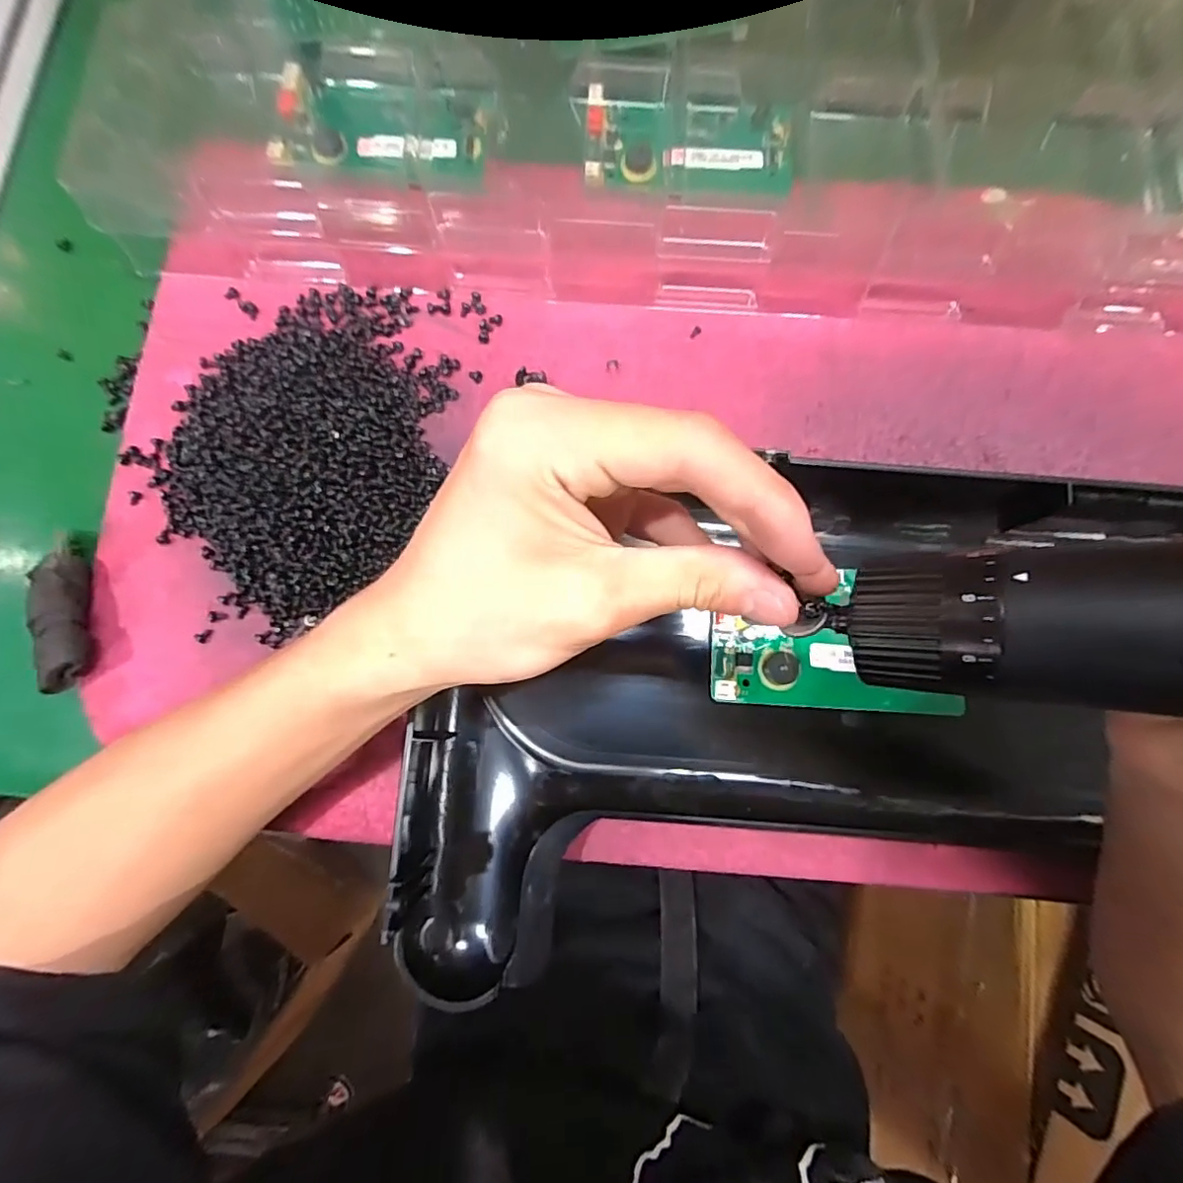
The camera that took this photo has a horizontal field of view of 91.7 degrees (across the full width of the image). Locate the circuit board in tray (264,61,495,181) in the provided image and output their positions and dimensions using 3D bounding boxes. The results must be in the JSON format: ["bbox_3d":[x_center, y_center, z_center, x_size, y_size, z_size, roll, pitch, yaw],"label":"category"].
[{"bbox_3d":[-0.104,-0.230,0.285,0.099,0.010,0.049,5,80,-1],"label":"circuit board in tray"}]

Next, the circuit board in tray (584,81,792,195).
[{"bbox_3d":[0.050,-0.228,0.292,0.104,0.014,0.052,3,80,-1],"label":"circuit board in tray"}]

